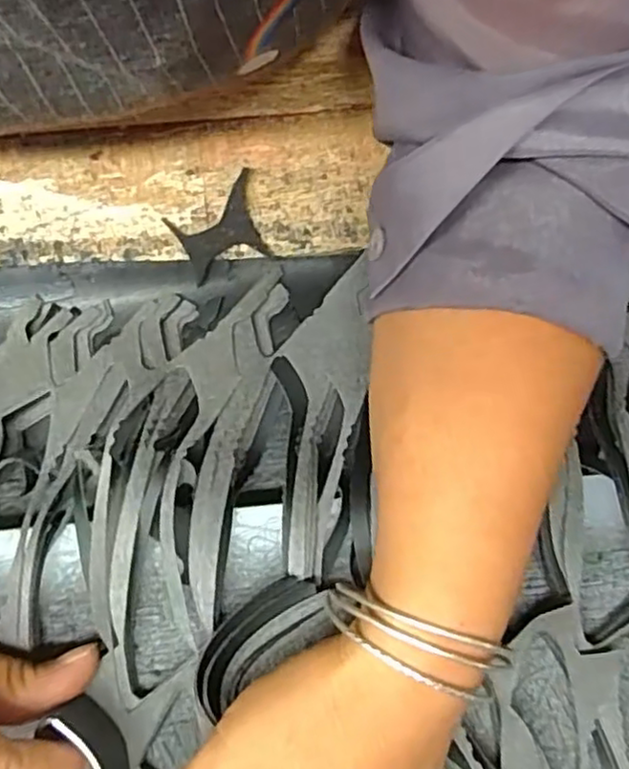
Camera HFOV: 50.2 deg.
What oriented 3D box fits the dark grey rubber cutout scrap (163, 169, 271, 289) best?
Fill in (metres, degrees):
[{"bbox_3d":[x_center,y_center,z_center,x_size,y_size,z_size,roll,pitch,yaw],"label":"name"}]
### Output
[{"bbox_3d":[-0.048,-0.079,0.336,0.045,0.005,0.043,-23,92,-5],"label":"dark grey rubber cutout scrap"}]

